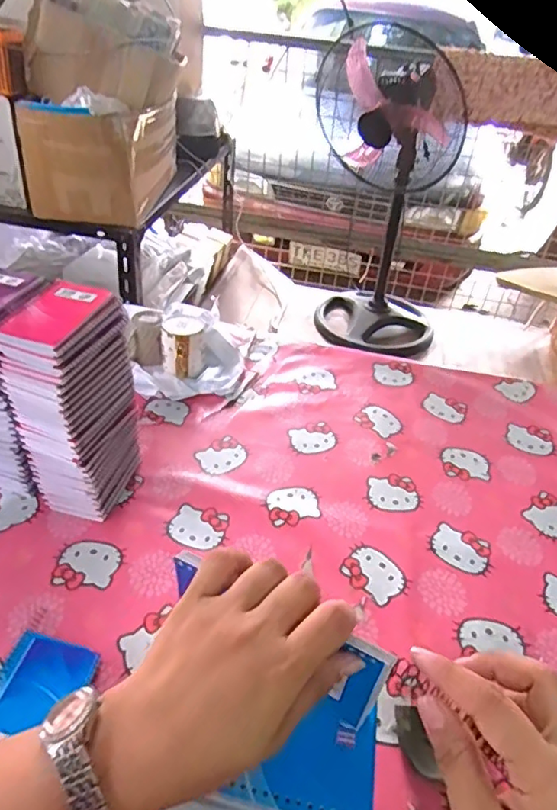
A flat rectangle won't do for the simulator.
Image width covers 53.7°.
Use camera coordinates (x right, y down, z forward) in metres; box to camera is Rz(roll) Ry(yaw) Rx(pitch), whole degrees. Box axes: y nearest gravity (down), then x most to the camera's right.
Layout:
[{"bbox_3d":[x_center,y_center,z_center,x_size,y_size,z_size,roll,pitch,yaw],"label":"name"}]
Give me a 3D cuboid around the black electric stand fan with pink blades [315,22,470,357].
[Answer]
[{"bbox_3d":[0.322,-0.604,1.702,0.435,0.801,0.377,5,39,-1],"label":"black electric stand fan with pink blades"}]

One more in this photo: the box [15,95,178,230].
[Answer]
[{"bbox_3d":[-0.383,-0.556,1.215,0.225,0.204,0.323,11,39,6],"label":"box"}]

